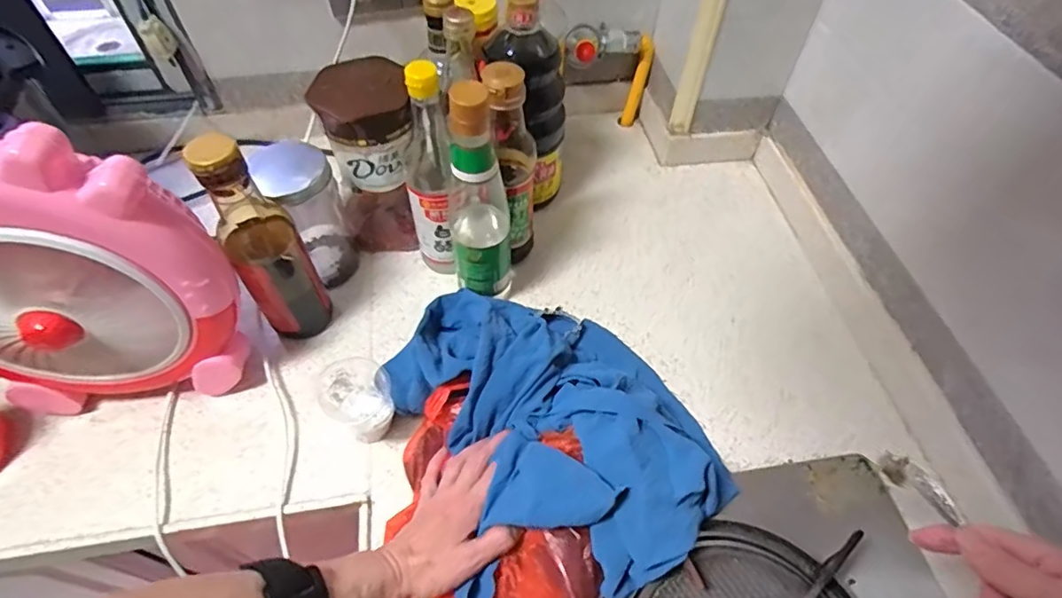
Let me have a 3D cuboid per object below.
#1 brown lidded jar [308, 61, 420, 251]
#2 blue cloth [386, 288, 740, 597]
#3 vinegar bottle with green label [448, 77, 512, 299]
[{"bbox_3d":[-0.176,-0.156,0.637,0.095,0.205,0.111,-14,54,-9],"label":"brown lidded jar"},{"bbox_3d":[0.024,0.106,0.515,0.249,0.102,0.306,-20,55,-13],"label":"blue cloth"},{"bbox_3d":[-0.052,-0.087,0.548,0.057,0.266,0.050,-1,53,0],"label":"vinegar bottle with green label"}]

